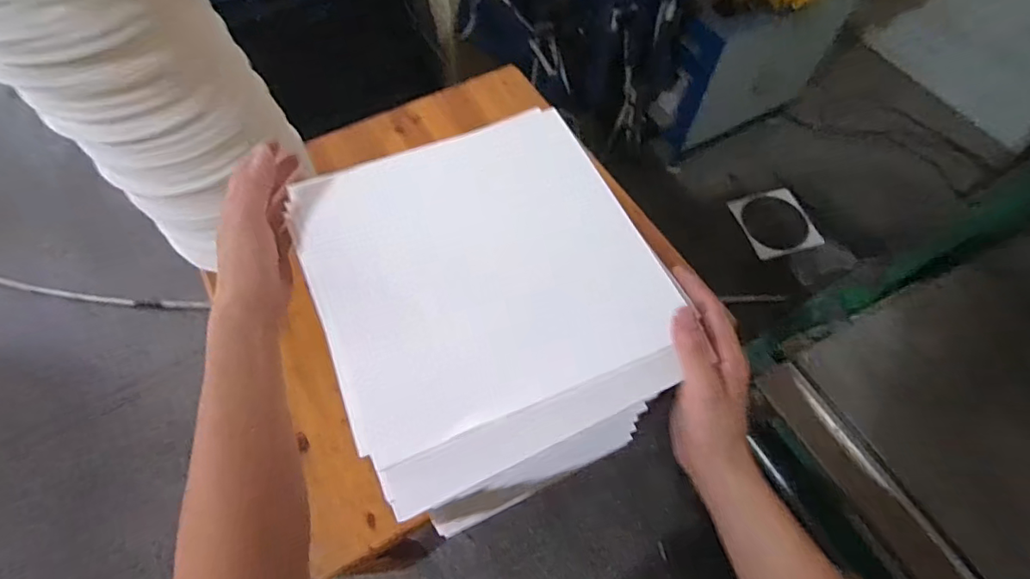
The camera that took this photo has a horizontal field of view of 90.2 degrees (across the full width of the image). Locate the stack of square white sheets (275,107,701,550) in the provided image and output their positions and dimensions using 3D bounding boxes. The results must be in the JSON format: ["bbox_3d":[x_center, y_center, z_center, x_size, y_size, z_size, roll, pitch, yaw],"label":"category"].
[{"bbox_3d":[-0.017,0.000,0.426,0.266,0.045,0.301,-22,65,-13],"label":"stack of square white sheets"}]

